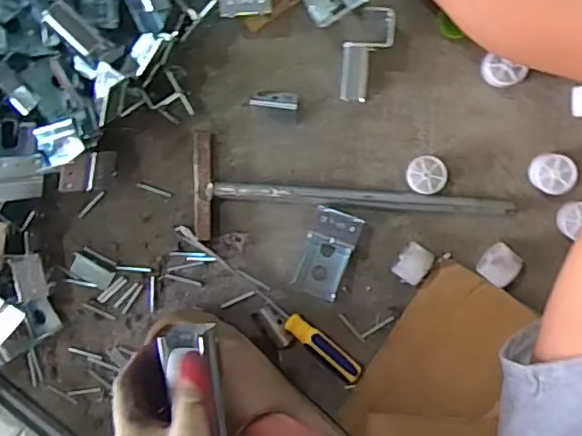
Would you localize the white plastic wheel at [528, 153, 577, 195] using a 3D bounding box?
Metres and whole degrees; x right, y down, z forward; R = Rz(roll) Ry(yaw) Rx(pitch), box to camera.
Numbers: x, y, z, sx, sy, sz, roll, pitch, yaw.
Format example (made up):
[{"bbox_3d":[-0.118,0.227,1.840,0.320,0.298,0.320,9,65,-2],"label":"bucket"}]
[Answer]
[{"bbox_3d":[0.236,-0.040,0.559,0.037,0.022,0.035,1,97,7],"label":"white plastic wheel"}]

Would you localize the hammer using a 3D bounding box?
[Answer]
[{"bbox_3d":[0.054,-0.027,0.588,0.298,0.021,0.100,2,97,7],"label":"hammer"}]

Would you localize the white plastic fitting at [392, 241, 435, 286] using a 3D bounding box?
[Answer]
[{"bbox_3d":[0.116,0.043,0.584,0.029,0.028,0.034,31,100,2],"label":"white plastic fitting"}]

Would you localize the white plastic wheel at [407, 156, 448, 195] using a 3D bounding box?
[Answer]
[{"bbox_3d":[0.126,-0.040,0.575,0.035,0.021,0.034,2,97,7],"label":"white plastic wheel"}]

